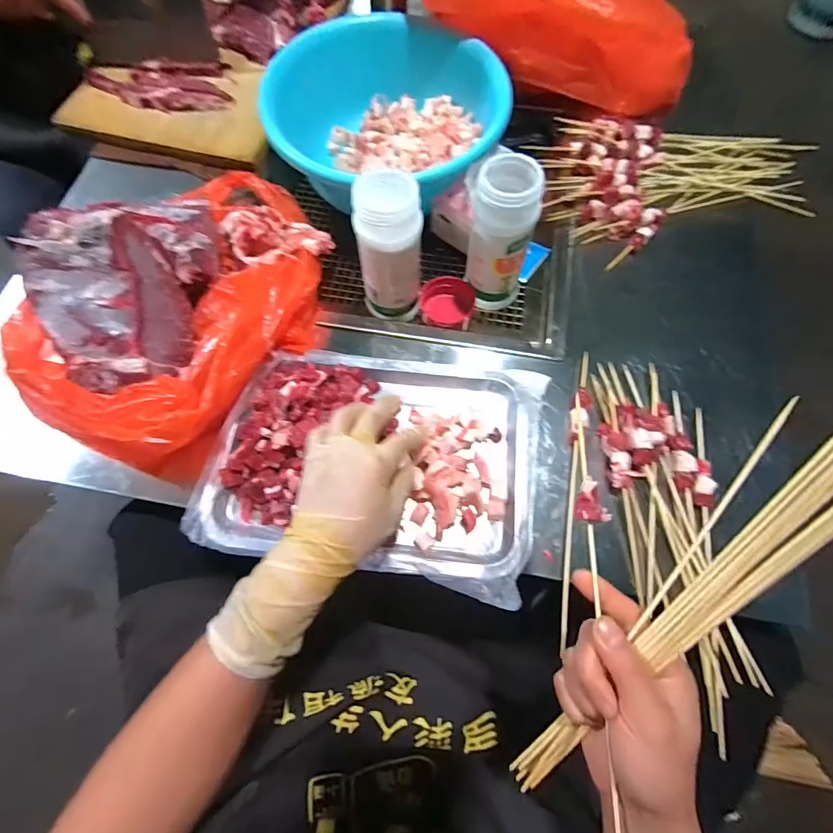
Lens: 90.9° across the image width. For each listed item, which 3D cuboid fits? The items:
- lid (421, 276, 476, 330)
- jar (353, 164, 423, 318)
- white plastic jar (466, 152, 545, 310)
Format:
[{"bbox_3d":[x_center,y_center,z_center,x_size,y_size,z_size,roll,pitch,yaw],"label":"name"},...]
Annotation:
[{"bbox_3d":[0.037,-0.139,0.495,0.062,0.030,0.064,0,70,1],"label":"lid"},{"bbox_3d":[-0.027,-0.166,0.422,0.063,0.145,0.055,-1,70,1],"label":"jar"},{"bbox_3d":[0.088,-0.181,0.431,0.062,0.152,0.062,0,70,1],"label":"white plastic jar"}]

